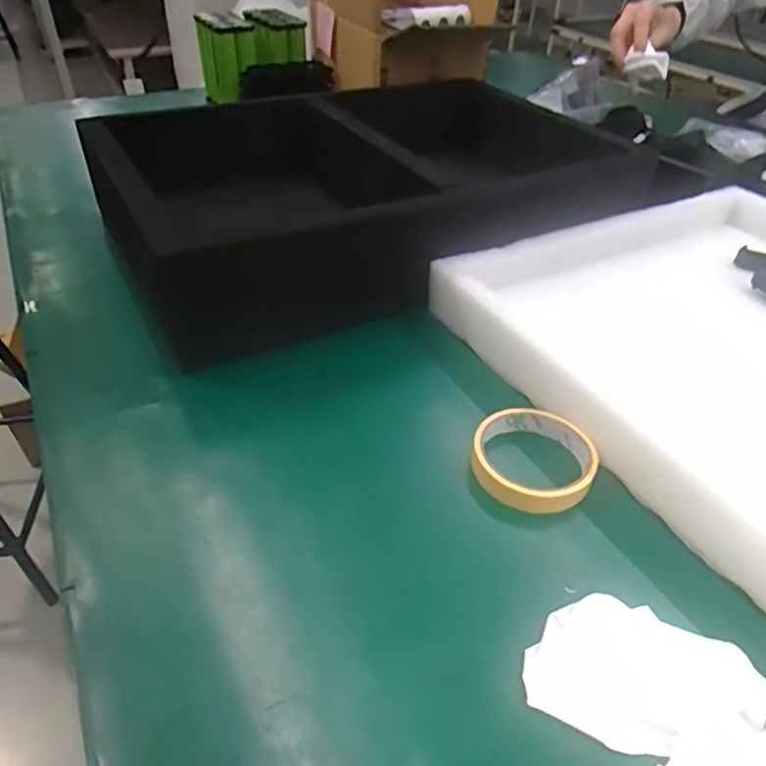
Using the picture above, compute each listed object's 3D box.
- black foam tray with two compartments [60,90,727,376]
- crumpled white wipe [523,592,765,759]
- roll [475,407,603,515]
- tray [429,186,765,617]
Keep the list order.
[{"bbox_3d":[0.042,-0.249,0.711,0.616,0.121,0.379,-22,47,-26],"label":"black foam tray with two compartments"},{"bbox_3d":[0.143,0.158,0.317,0.123,0.016,0.072,12,42,10],"label":"crumpled white wipe"},{"bbox_3d":[0.109,0.054,0.434,0.089,0.019,0.090,2,41,-1],"label":"roll"},{"bbox_3d":[0.343,-0.027,0.509,0.435,0.053,0.441,-18,45,-22],"label":"tray"}]

